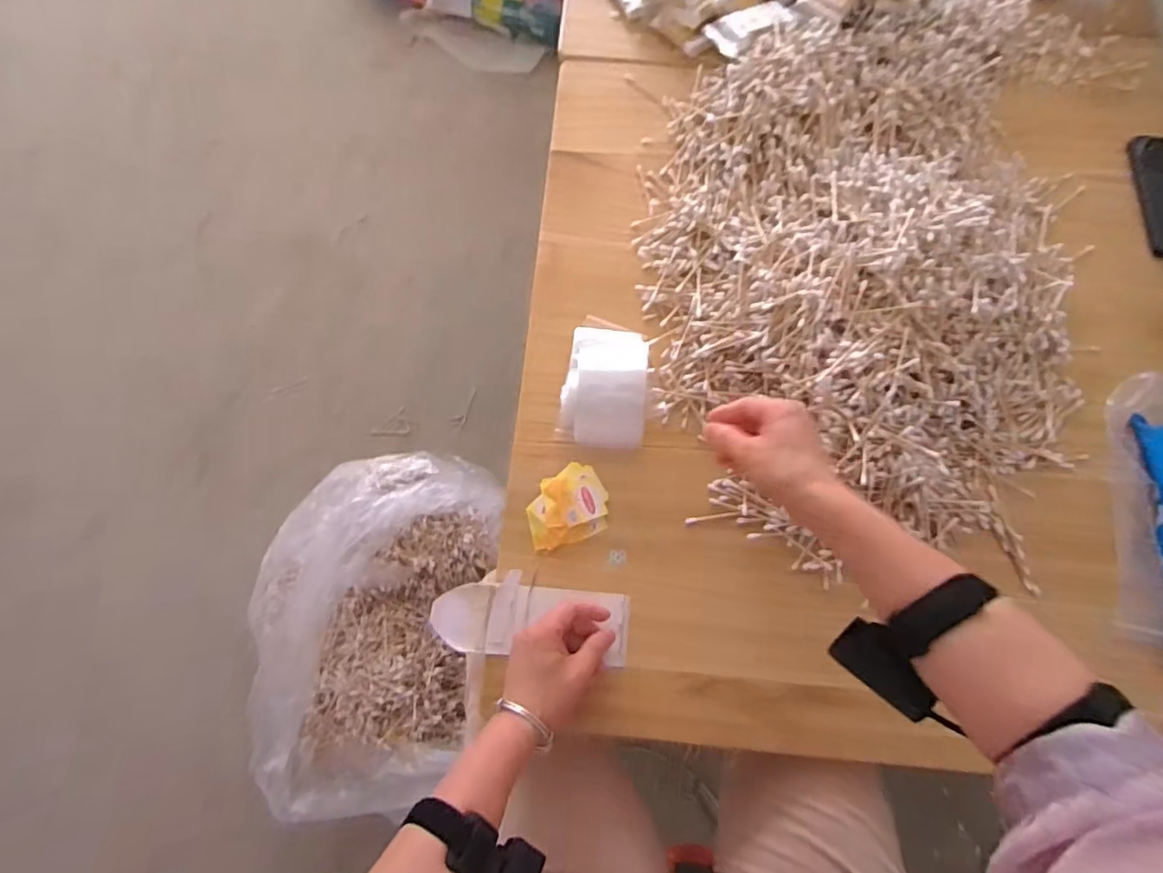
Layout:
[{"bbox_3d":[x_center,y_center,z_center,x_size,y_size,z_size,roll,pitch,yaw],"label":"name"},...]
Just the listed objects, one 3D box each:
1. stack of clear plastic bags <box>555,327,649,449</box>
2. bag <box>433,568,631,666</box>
[{"bbox_3d":[0.025,-0.050,0.578,0.080,0.031,0.115,10,72,3],"label":"stack of clear plastic bags"},{"bbox_3d":[-0.046,0.163,0.541,0.175,0.010,0.076,0,72,1],"label":"bag"}]

